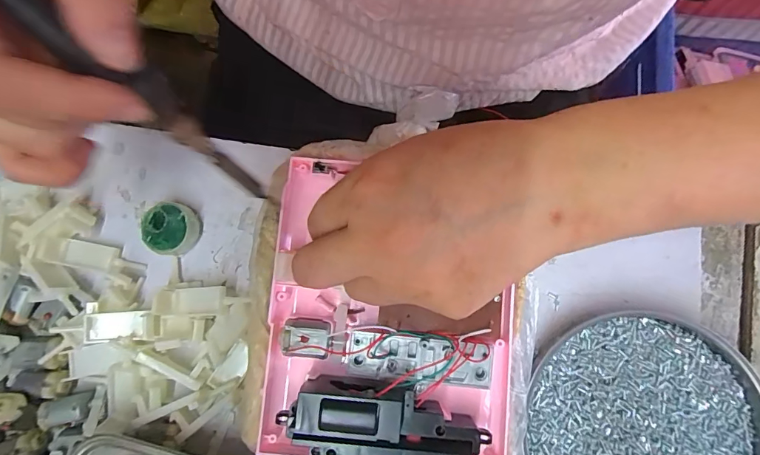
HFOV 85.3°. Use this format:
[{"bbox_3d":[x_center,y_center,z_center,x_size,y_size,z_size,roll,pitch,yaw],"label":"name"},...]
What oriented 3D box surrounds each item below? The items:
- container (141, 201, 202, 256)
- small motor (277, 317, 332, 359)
[{"bbox_3d":[-0.138,0.001,0.268,0.038,0.017,0.033,6,82,2],"label":"container"},{"bbox_3d":[-0.039,0.060,0.226,0.026,0.017,0.020,7,82,3],"label":"small motor"}]

